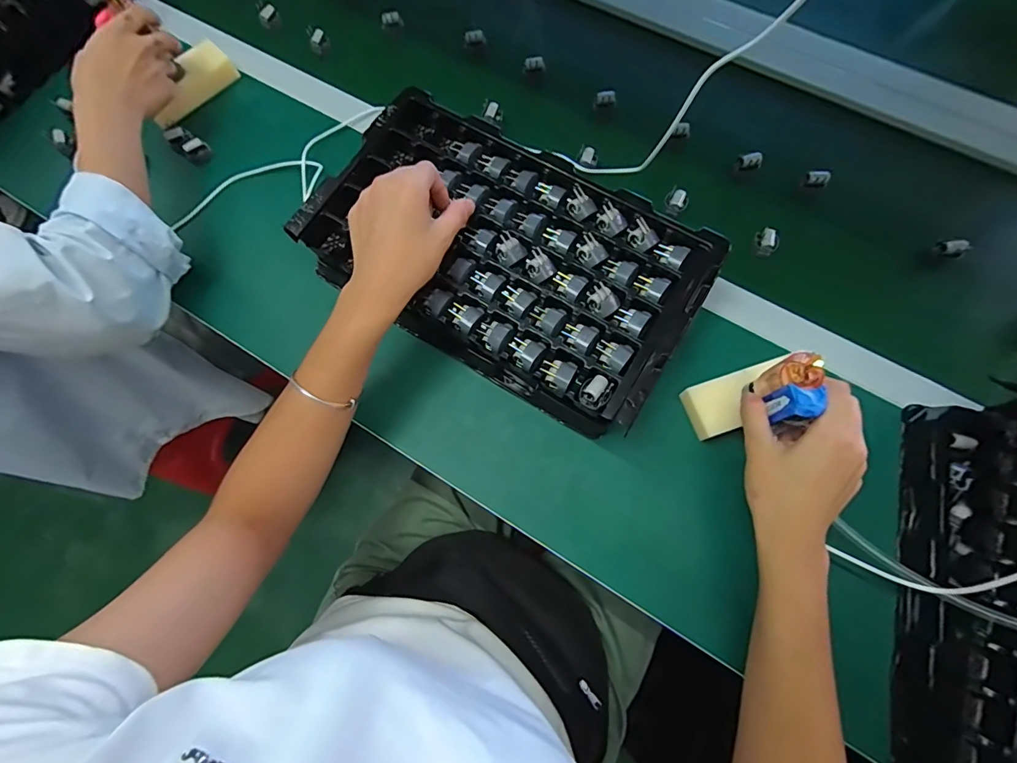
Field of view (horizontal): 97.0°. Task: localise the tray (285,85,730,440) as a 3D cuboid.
[{"bbox_3d":[-0.005,-0.119,0.415,0.348,0.025,0.212,30,78,9],"label":"tray"}]

